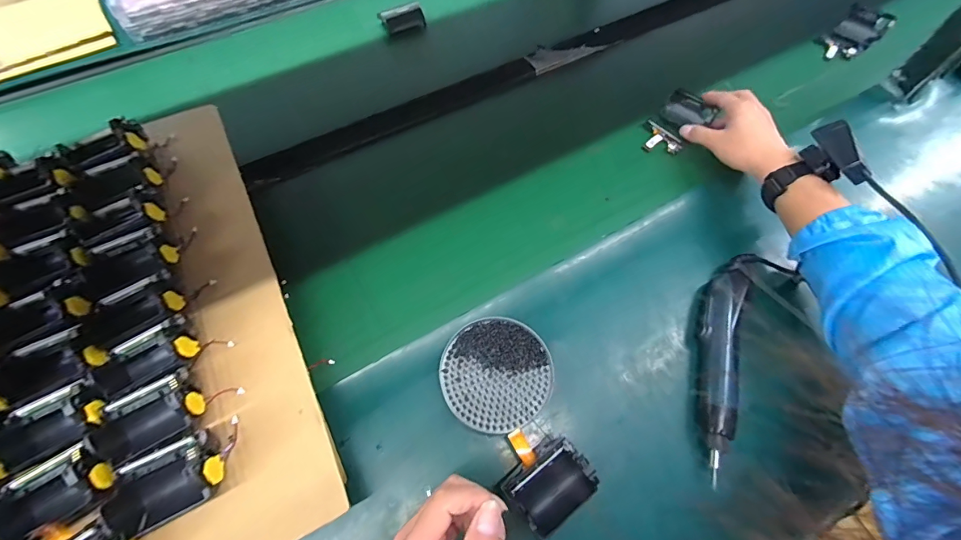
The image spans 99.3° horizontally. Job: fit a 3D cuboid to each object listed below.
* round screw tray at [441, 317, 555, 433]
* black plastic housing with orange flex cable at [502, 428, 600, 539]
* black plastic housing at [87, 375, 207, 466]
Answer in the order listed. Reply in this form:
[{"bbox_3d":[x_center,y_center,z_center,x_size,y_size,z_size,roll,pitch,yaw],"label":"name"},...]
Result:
[{"bbox_3d":[0.017,0.108,0.426,0.111,0.022,0.110,1,63,-2],"label":"round screw tray"},{"bbox_3d":[0.055,0.186,0.377,0.070,0.048,0.077,-35,69,-18],"label":"black plastic housing with orange flex cable"},{"bbox_3d":[-0.277,0.122,0.342,0.072,0.046,0.055,-27,67,-15],"label":"black plastic housing"}]

